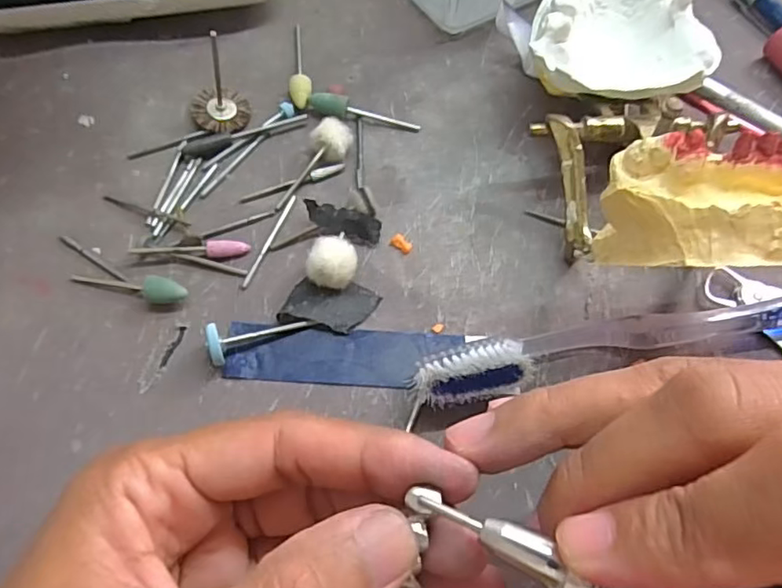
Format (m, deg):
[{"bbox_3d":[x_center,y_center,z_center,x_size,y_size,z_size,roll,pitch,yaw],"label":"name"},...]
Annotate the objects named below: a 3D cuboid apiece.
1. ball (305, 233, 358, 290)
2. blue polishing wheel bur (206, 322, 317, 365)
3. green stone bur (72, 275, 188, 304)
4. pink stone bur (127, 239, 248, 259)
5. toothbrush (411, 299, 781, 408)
[{"bbox_3d":[-0.021,-0.011,0.214,0.017,0.016,0.017,0,64,0],"label":"ball"},{"bbox_3d":[-0.045,0.016,0.206,0.037,0.012,0.013,-9,63,-20],"label":"blue polishing wheel bur"},{"bbox_3d":[-0.097,-0.003,0.217,0.045,0.008,0.009,6,63,18],"label":"green stone bur"},{"bbox_3d":[-0.077,-0.017,0.224,0.044,0.005,0.008,0,64,0],"label":"pink stone bur"},{"bbox_3d":[0.098,0.012,0.201,0.184,0.022,0.022,-12,64,-6],"label":"toothbrush"}]

